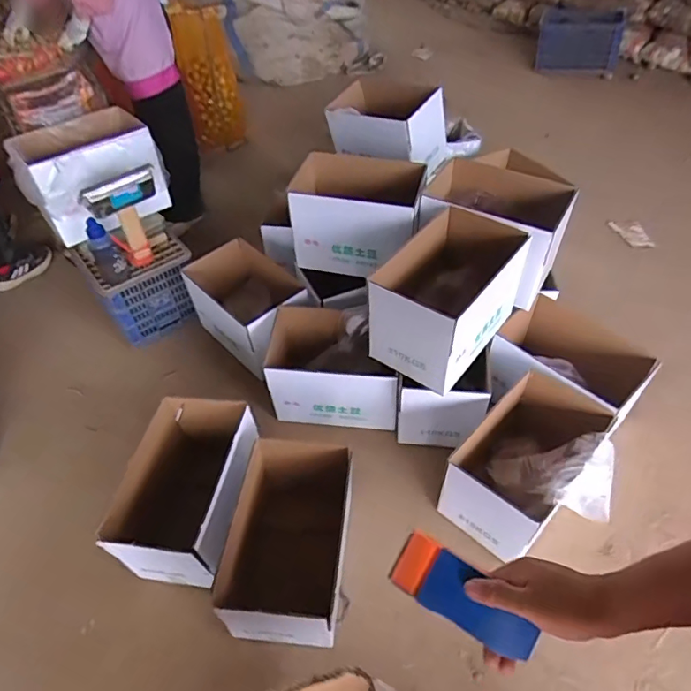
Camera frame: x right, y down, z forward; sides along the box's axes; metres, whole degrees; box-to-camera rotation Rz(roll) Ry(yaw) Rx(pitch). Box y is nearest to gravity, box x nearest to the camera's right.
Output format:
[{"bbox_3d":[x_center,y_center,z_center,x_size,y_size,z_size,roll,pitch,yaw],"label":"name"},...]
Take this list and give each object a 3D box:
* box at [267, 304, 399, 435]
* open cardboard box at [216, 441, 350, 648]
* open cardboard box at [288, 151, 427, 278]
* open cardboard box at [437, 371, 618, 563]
[{"bbox_3d":[-0.036,0.076,1.652,0.416,0.295,0.282,5,48,7],"label":"box"},{"bbox_3d":[-0.128,0.474,1.253,0.261,0.246,0.430,4,48,6],"label":"open cardboard box"},{"bbox_3d":[0.031,-0.429,1.674,0.408,0.276,0.337,7,49,9],"label":"open cardboard box"},{"bbox_3d":[0.482,0.325,1.396,0.285,0.265,0.414,33,57,28],"label":"open cardboard box"}]

